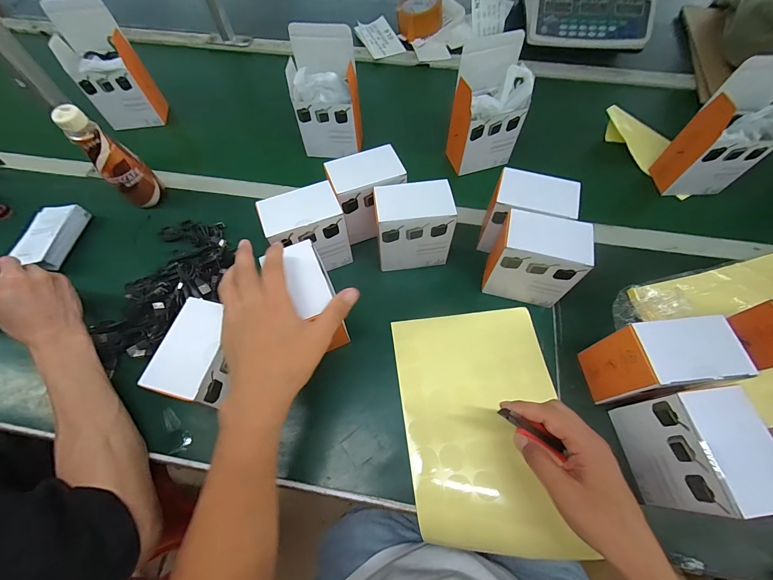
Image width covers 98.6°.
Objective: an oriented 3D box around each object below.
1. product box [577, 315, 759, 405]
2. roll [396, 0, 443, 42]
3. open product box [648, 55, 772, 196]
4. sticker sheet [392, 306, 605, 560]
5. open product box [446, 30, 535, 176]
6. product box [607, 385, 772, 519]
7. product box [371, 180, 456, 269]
[{"bbox_3d":[0.291,0.084,0.368,0.100,0.116,0.068,-6,63,-3],"label":"product box"},{"bbox_3d":[0.076,-0.622,0.765,0.105,0.058,0.102,4,63,2],"label":"roll"},{"bbox_3d":[0.522,-0.237,0.504,0.099,0.184,0.073,0,63,0],"label":"open product box"},{"bbox_3d":[0.115,0.148,0.392,0.184,0.031,0.264,-6,63,-3],"label":"sticker sheet"},{"bbox_3d":[0.160,-0.279,0.532,0.100,0.163,0.072,-20,65,-10],"label":"open product box"},{"bbox_3d":[0.300,0.156,0.325,0.068,0.111,0.097,-5,63,-2],"label":"product box"},{"bbox_3d":[0.034,-0.084,0.459,0.098,0.112,0.069,-10,64,-5],"label":"product box"}]

